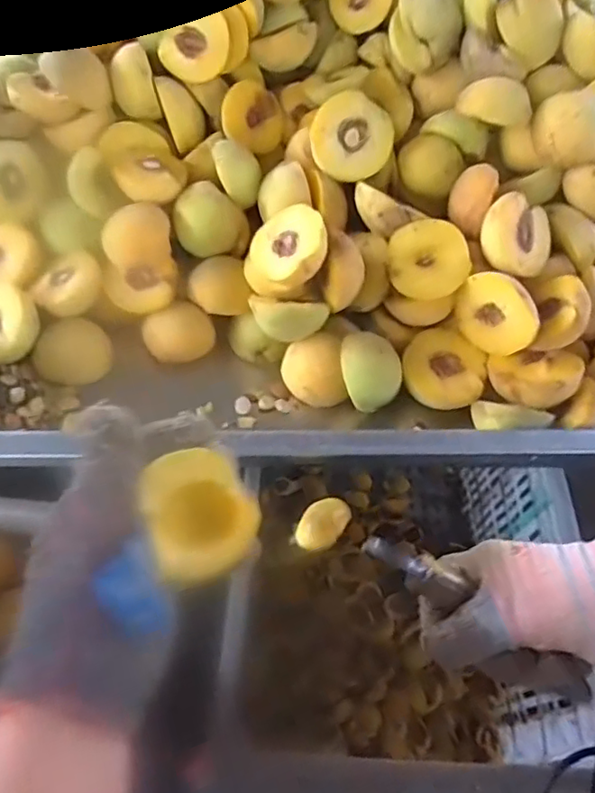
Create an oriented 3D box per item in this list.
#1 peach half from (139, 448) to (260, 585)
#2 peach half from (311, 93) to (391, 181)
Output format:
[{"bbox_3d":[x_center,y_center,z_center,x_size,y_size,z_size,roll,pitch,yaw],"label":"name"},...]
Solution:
[{"bbox_3d":[-0.050,0.061,0.299,0.051,0.025,0.059,-20,85,-26],"label":"peach half"},{"bbox_3d":[0.047,-0.230,0.521,0.070,0.035,0.071,9,96,-12],"label":"peach half"}]

